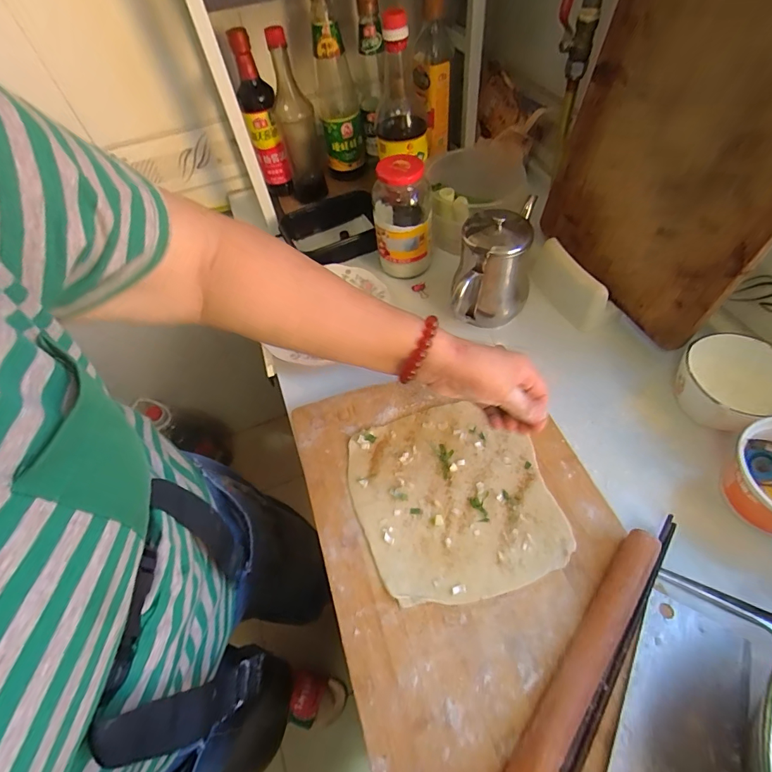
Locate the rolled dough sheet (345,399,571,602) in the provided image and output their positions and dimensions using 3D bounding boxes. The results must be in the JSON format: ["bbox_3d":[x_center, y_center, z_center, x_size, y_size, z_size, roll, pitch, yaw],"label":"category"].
[{"bbox_3d":[0.069,0.116,0.450,0.198,0.009,0.204,-14,56,-4],"label":"rolled dough sheet"}]

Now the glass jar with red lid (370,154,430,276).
[{"bbox_3d":[0.024,-0.249,0.624,0.083,0.160,0.071,-1,55,5],"label":"glass jar with red lid"}]

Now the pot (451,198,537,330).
[{"bbox_3d":[0.144,-0.147,0.553,0.100,0.123,0.118,8,56,11],"label":"pot"}]

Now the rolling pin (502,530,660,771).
[{"bbox_3d":[0.154,0.240,0.340,0.029,0.033,0.278,32,64,25],"label":"rolling pin"}]

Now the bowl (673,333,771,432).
[{"bbox_3d":[0.385,-0.001,0.468,0.105,0.058,0.114,-3,55,4],"label":"bowl"}]

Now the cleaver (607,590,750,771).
[{"bbox_3d":[0.205,0.300,0.300,0.082,0.022,0.276,25,61,21],"label":"cleaver"}]

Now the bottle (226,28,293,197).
[{"bbox_3d":[-0.205,-0.438,0.695,0.057,0.224,0.057,-17,55,-6],"label":"bottle"}]

